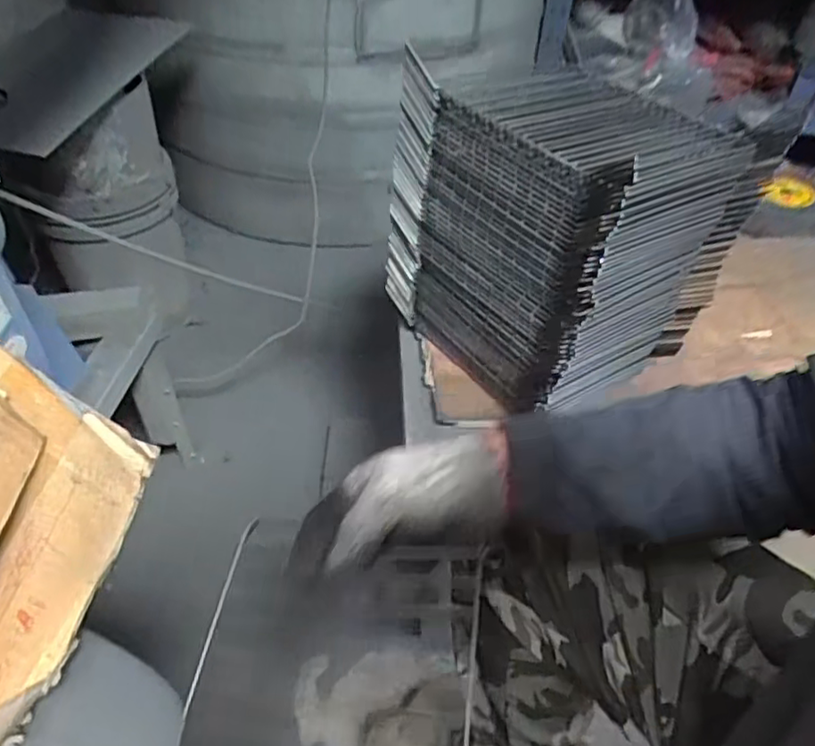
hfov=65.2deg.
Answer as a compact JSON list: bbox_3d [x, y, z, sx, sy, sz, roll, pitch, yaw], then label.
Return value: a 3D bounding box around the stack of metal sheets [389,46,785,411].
[{"bbox_3d":[0.153,-0.146,0.695,0.232,0.273,0.274,-24,50,-27],"label":"stack of metal sheets"}]

